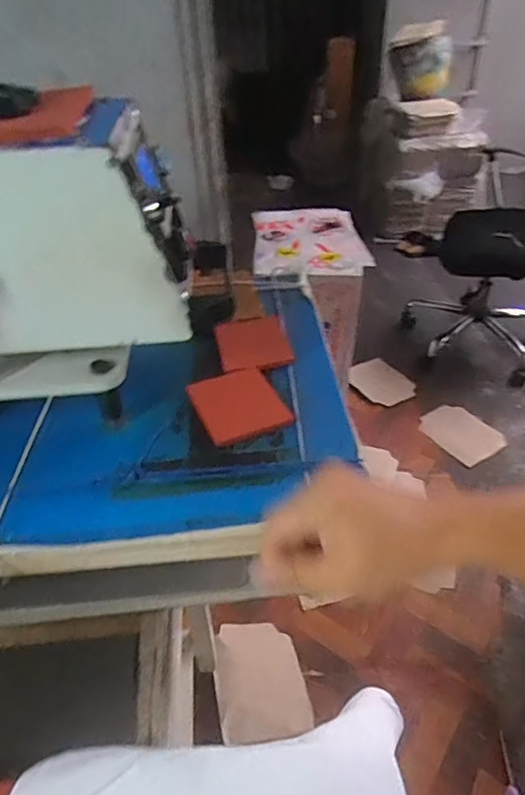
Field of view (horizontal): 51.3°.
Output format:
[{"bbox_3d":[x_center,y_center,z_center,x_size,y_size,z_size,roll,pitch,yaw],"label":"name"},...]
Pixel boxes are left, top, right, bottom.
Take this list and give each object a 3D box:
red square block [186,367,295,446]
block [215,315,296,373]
[{"bbox_3d":[-0.023,0.005,0.532,0.079,0.007,0.094,-18,42,-18],"label":"red square block"},{"bbox_3d":[-0.012,-0.064,0.613,0.077,0.014,0.085,-9,40,-8],"label":"block"}]

